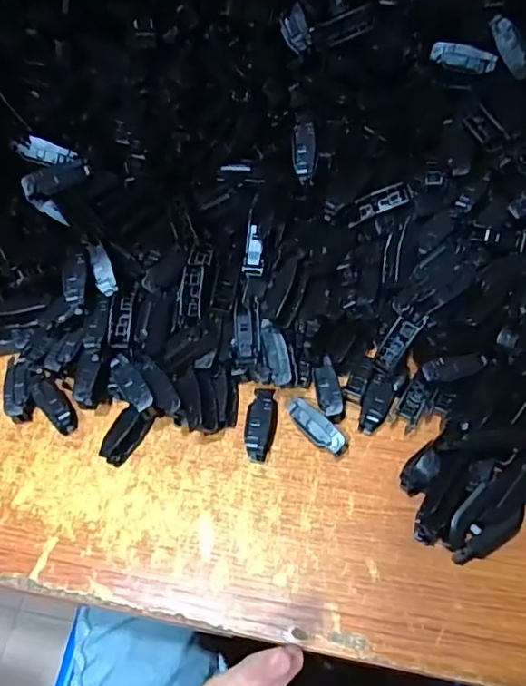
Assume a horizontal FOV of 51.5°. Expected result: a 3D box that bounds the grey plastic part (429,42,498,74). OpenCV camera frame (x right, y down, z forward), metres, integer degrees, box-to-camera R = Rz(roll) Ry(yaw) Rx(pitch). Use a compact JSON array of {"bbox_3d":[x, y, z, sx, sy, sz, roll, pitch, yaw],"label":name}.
[{"bbox_3d":[0.152,-0.216,0.414,0.048,0.017,0.010,20,32,8],"label":"grey plastic part"}]

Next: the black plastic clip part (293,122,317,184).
[{"bbox_3d":[0.031,-0.141,0.402,0.017,0.007,0.044,-3,96,1],"label":"black plastic clip part"}]

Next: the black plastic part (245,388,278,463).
[{"bbox_3d":[-0.002,0.057,0.377,0.019,0.017,0.047,7,59,7],"label":"black plastic part"}]

